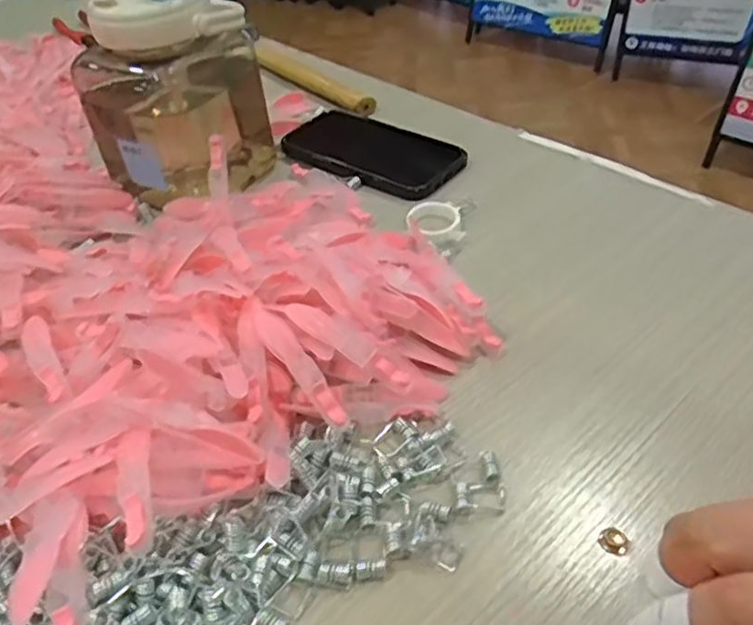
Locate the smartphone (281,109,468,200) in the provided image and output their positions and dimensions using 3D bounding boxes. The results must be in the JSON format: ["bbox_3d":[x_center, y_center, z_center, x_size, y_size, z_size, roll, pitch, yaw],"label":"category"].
[{"bbox_3d":[-0.002,-0.133,0.541,0.148,0.011,0.074,27,51,32],"label":"smartphone"}]

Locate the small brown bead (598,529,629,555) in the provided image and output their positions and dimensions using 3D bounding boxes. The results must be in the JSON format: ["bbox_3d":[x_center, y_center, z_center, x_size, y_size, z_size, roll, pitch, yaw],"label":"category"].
[{"bbox_3d":[0.100,0.095,0.279,0.011,0.004,0.011,7,42,14],"label":"small brown bead"}]

